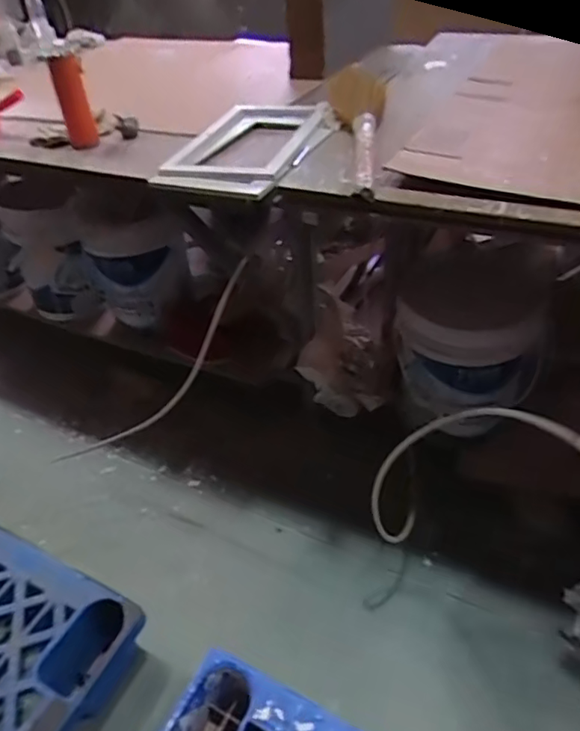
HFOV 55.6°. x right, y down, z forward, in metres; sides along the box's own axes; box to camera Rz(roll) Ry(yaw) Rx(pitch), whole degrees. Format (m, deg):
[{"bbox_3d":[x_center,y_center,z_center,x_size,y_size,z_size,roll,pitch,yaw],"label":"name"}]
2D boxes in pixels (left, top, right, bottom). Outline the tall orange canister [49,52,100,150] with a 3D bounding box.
[{"bbox_3d":[-0.494,-0.599,1.267,0.059,0.206,0.070,-26,46,-21],"label":"tall orange canister"}]

